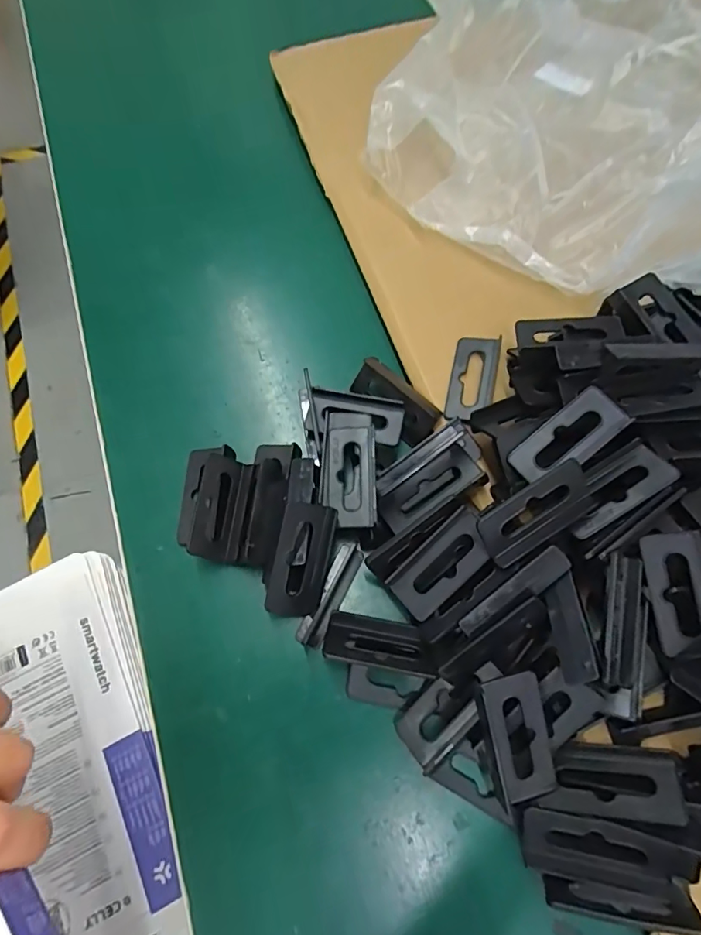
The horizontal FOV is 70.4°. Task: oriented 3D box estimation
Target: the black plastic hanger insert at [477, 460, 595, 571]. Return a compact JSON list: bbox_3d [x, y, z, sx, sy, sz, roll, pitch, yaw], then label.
[{"bbox_3d":[0.073,0.017,0.192,0.046,0.011,0.020,-31,72,-11],"label":"black plastic hanger insert"}]

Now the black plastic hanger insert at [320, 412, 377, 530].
[{"bbox_3d":[-0.001,-0.001,0.226,0.024,0.008,0.057,0,69,0],"label":"black plastic hanger insert"}]

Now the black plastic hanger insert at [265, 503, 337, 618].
[{"bbox_3d":[-0.021,0.040,0.212,0.025,0.004,0.049,11,94,-23],"label":"black plastic hanger insert"}]

